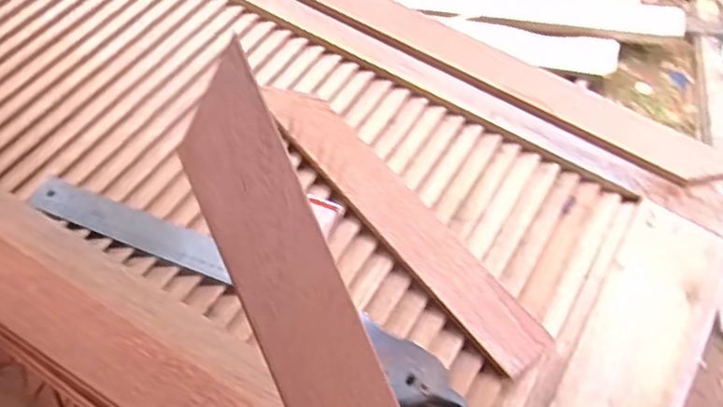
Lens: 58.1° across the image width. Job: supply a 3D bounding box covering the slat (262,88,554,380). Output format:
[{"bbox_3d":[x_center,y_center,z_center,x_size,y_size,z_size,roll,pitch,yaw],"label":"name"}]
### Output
[{"bbox_3d":[0.036,0.008,0.710,0.070,0.018,0.416,-26,61,-32],"label":"slat"}]

